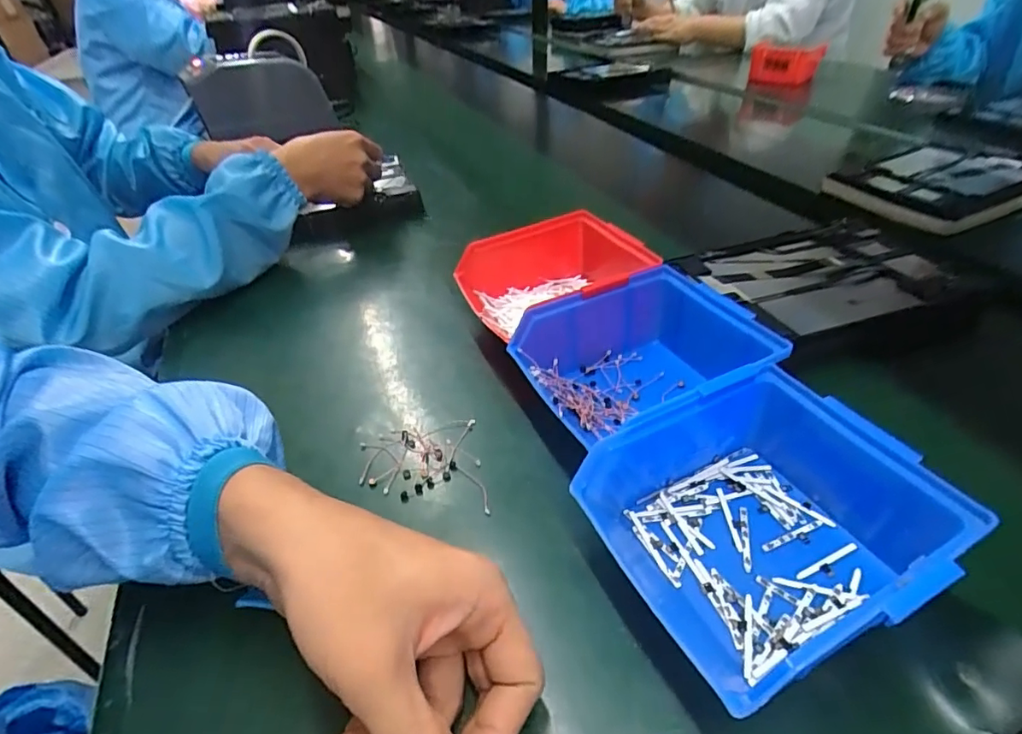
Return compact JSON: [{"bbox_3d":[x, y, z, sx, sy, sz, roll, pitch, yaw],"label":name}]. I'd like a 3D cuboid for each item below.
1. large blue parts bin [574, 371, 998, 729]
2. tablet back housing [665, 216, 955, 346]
[{"bbox_3d":[0.122,0.072,0.259,0.147,0.063,0.136,-20,41,-16],"label":"large blue parts bin"},{"bbox_3d":[0.273,-0.082,0.464,0.206,0.016,0.139,-15,40,-10],"label":"tablet back housing"}]

